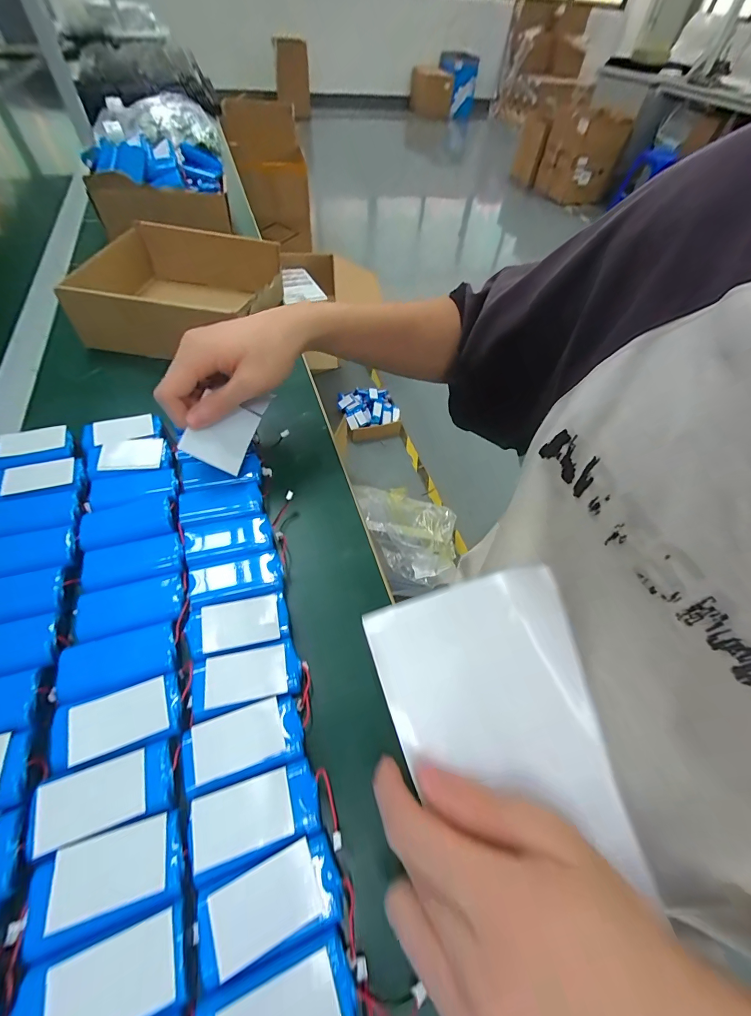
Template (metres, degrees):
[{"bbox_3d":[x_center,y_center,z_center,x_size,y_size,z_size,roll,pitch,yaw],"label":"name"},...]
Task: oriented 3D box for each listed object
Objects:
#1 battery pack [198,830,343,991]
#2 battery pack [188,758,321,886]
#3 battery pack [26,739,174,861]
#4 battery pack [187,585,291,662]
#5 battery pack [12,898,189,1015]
[{"bbox_3d":[-0.053,0.196,0.185,0.066,0.007,0.035,-15,57,-14],"label":"battery pack"},{"bbox_3d":[-0.066,0.169,0.205,0.064,0.013,0.035,-13,57,-14],"label":"battery pack"},{"bbox_3d":[-0.147,0.155,0.200,0.064,0.009,0.033,-15,57,-15],"label":"battery pack"},{"bbox_3d":[-0.099,0.079,0.266,0.066,0.014,0.042,-11,56,-12],"label":"battery pack"},{"bbox_3d":[-0.120,0.211,0.164,0.064,0.010,0.034,-13,56,-13],"label":"battery pack"}]

